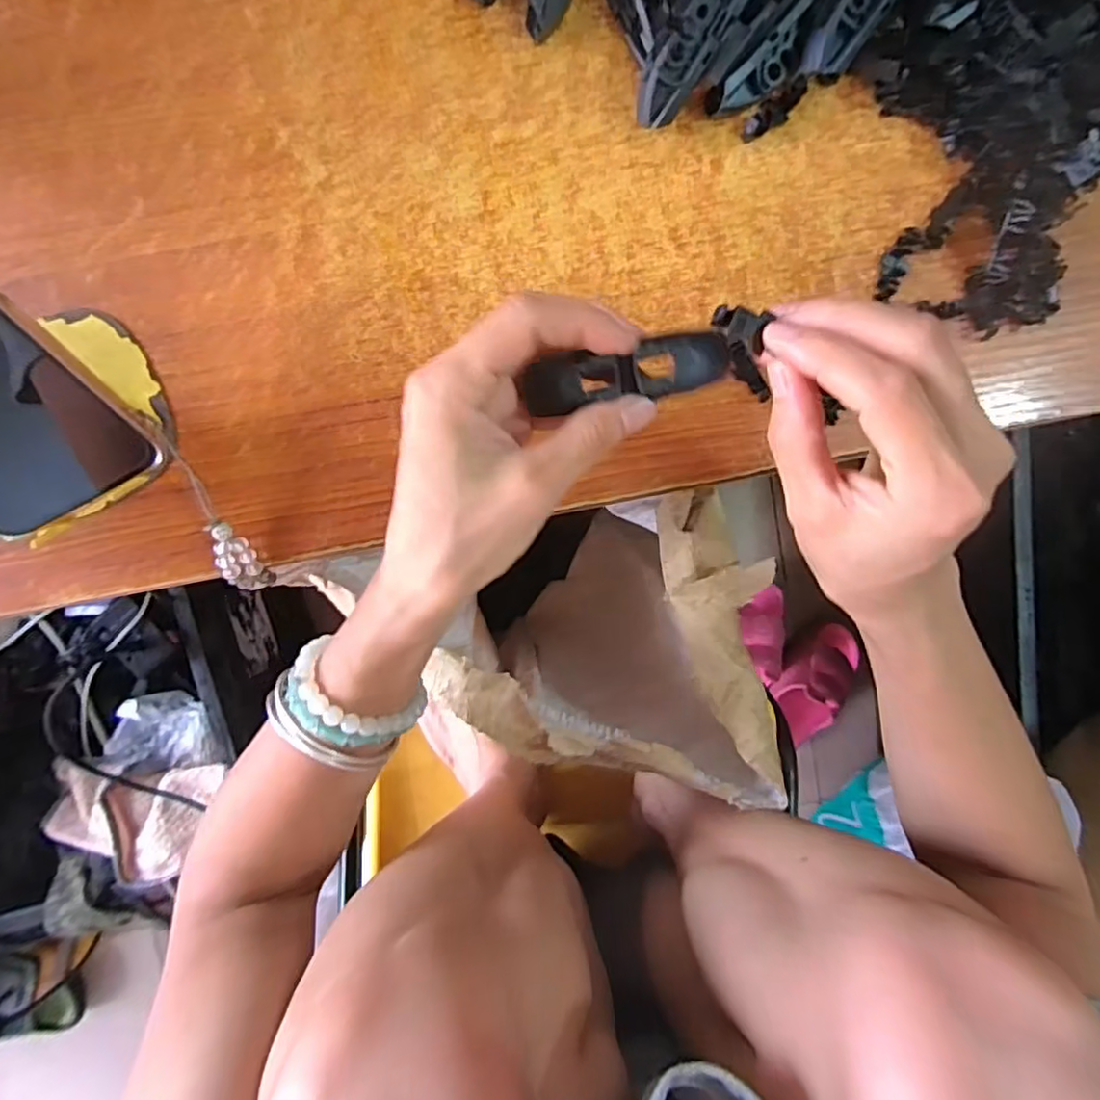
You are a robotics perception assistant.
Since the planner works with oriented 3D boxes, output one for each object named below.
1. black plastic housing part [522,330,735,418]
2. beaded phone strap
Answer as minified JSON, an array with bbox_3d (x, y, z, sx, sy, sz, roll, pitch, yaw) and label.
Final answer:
[{"bbox_3d":[0.026,-0.062,0.229,0.071,0.012,0.018,-8,95,9],"label":"black plastic housing part"},{"bbox_3d":[-0.159,-0.015,0.306,0.017,0.010,0.085,-17,117,0],"label":"beaded phone strap"}]

